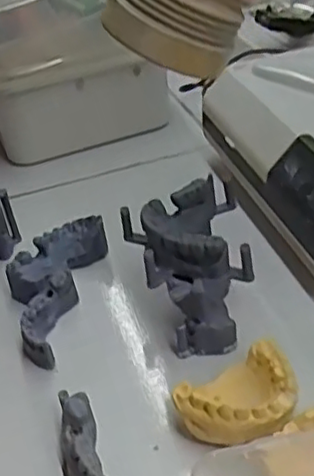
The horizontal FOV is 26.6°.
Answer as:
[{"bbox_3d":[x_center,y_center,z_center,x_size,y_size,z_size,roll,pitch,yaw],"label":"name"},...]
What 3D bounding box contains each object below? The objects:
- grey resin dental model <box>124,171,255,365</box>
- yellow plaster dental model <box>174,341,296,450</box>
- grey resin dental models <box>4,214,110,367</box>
[{"bbox_3d":[0.016,0.015,0.351,0.058,0.063,0.065,-7,36,-1],"label":"grey resin dental model"},{"bbox_3d":[0.038,0.074,0.298,0.055,0.024,0.043,-26,40,-25],"label":"yellow plaster dental model"},{"bbox_3d":[-0.064,0.030,0.388,0.044,0.029,0.103,5,37,15],"label":"grey resin dental models"}]

